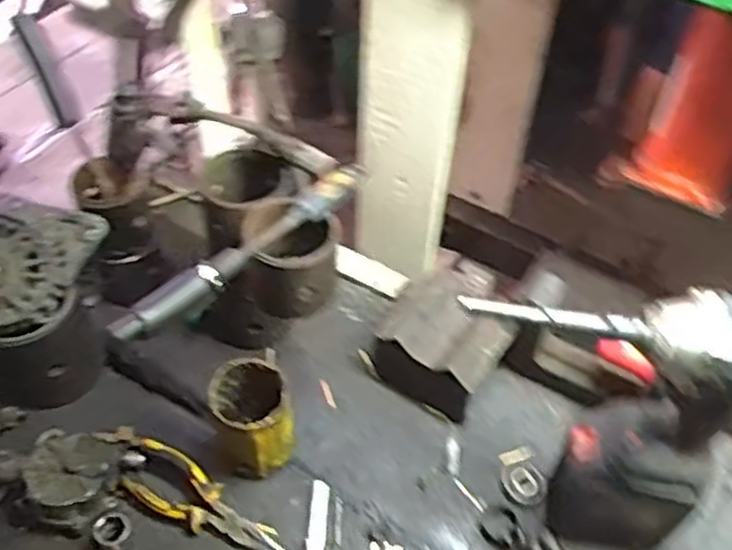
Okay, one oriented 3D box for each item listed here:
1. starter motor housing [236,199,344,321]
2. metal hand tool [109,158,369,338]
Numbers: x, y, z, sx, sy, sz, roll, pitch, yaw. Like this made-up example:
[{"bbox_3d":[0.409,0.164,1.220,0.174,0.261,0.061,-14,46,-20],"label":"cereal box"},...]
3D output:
[{"bbox_3d":[-0.070,-0.015,0.742,0.091,0.084,0.086,-1,48,-3],"label":"starter motor housing"},{"bbox_3d":[-0.107,-0.025,0.687,0.270,0.037,0.032,-34,57,-28],"label":"metal hand tool"}]

